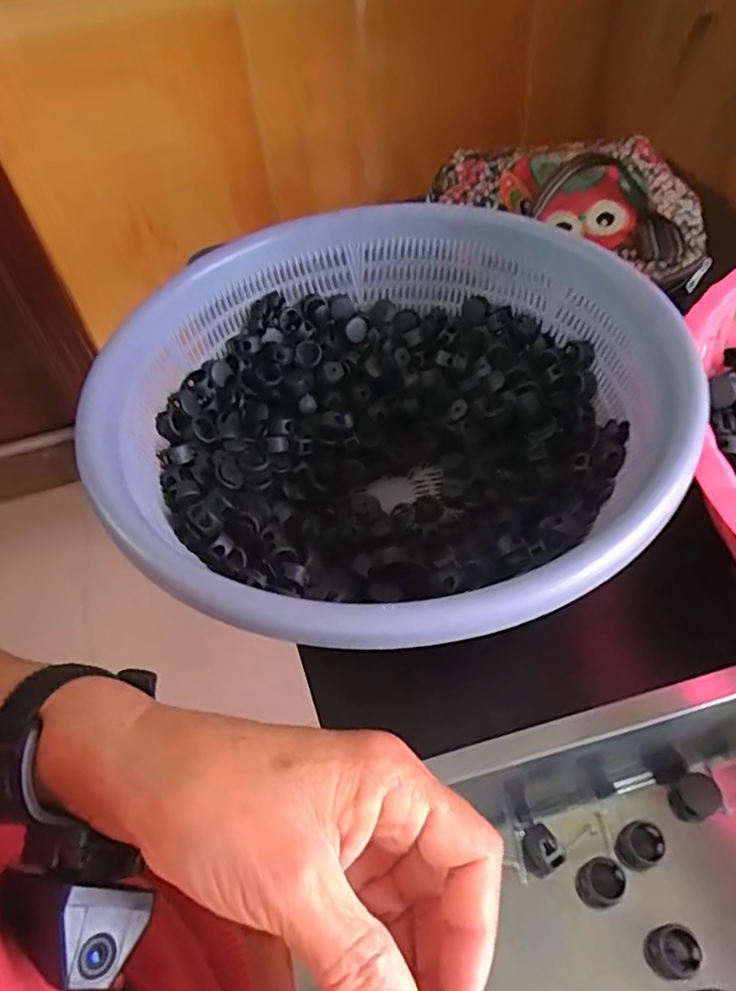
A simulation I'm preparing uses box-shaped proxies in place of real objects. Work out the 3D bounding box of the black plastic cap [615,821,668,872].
[{"bbox_3d":[0.115,0.147,0.268,0.020,0.014,0.016,-23,54,-13],"label":"black plastic cap"}]

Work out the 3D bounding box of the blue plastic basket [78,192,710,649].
[{"bbox_3d":[0.014,-0.033,0.344,0.272,0.102,0.269,-2,52,3],"label":"blue plastic basket"}]

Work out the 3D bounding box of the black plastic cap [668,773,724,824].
[{"bbox_3d":[0.144,0.132,0.278,0.021,0.015,0.017,-28,55,-16],"label":"black plastic cap"}]

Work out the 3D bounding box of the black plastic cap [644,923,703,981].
[{"bbox_3d":[0.118,0.177,0.246,0.018,0.013,0.017,-2,52,3],"label":"black plastic cap"}]

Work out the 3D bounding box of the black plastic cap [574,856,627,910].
[{"bbox_3d":[0.095,0.159,0.260,0.019,0.013,0.017,-18,53,-9],"label":"black plastic cap"}]

